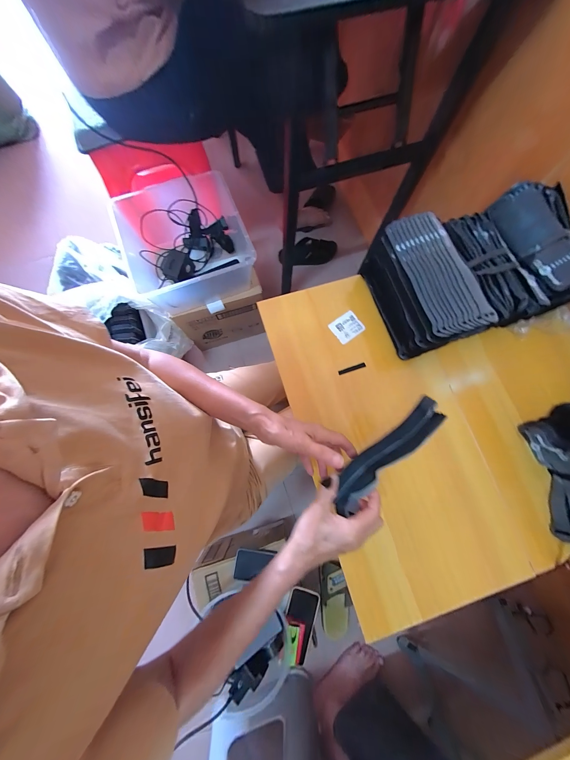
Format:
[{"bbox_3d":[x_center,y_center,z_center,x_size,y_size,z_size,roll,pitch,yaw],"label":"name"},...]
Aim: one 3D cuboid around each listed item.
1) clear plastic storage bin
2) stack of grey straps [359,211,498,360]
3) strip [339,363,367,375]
[{"bbox_3d":[-0.263,-0.362,0.679,0.324,0.153,0.316,-23,79,-5],"label":"clear plastic storage bin"},{"bbox_3d":[0.225,-0.149,0.424,0.109,0.122,0.203,-18,79,-4],"label":"stack of grey straps"},{"bbox_3d":[0.127,-0.021,0.460,0.053,0.004,0.008,-18,79,-4],"label":"strip"}]

